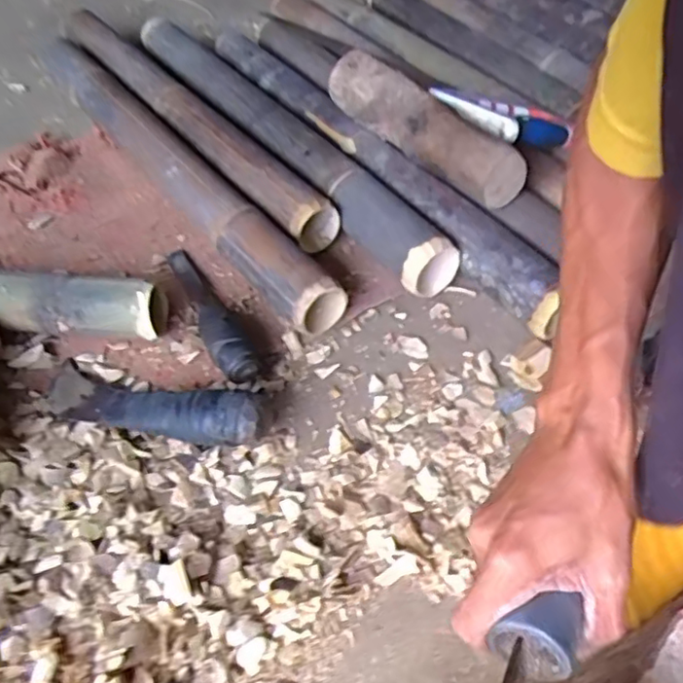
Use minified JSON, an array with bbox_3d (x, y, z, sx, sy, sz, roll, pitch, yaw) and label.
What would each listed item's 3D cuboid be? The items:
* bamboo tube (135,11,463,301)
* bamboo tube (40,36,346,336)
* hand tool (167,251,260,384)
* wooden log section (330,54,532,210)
[{"bbox_3d":[-0.106,-0.286,0.808,0.066,0.066,0.737,-26,54,-21],"label":"bamboo tube"},{"bbox_3d":[-0.247,-0.259,0.786,0.061,0.065,0.792,-29,55,-23],"label":"bamboo tube"},{"bbox_3d":[-0.128,-0.038,0.599,0.035,0.038,0.200,-20,52,-17],"label":"hand tool"},{"bbox_3d":[0.079,-0.226,0.670,0.056,0.078,0.254,-32,56,-25],"label":"wooden log section"}]

